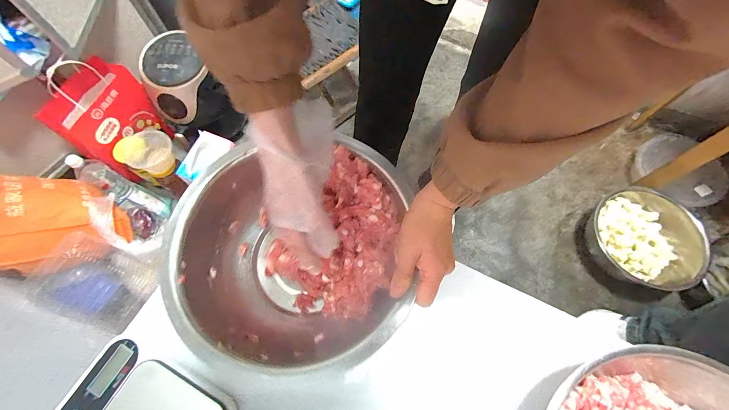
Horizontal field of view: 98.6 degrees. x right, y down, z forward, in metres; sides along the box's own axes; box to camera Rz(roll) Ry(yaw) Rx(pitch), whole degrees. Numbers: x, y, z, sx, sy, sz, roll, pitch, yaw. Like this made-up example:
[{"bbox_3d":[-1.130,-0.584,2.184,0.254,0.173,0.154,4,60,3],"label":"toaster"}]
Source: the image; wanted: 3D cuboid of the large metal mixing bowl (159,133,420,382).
[{"bbox_3d":[-0.086,0.064,0.386,0.247,0.092,0.233,0,67,0],"label":"large metal mixing bowl"}]

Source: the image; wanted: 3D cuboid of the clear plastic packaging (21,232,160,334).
[{"bbox_3d":[-0.612,0.176,0.713,0.202,0.059,0.168,40,51,-29],"label":"clear plastic packaging"}]

